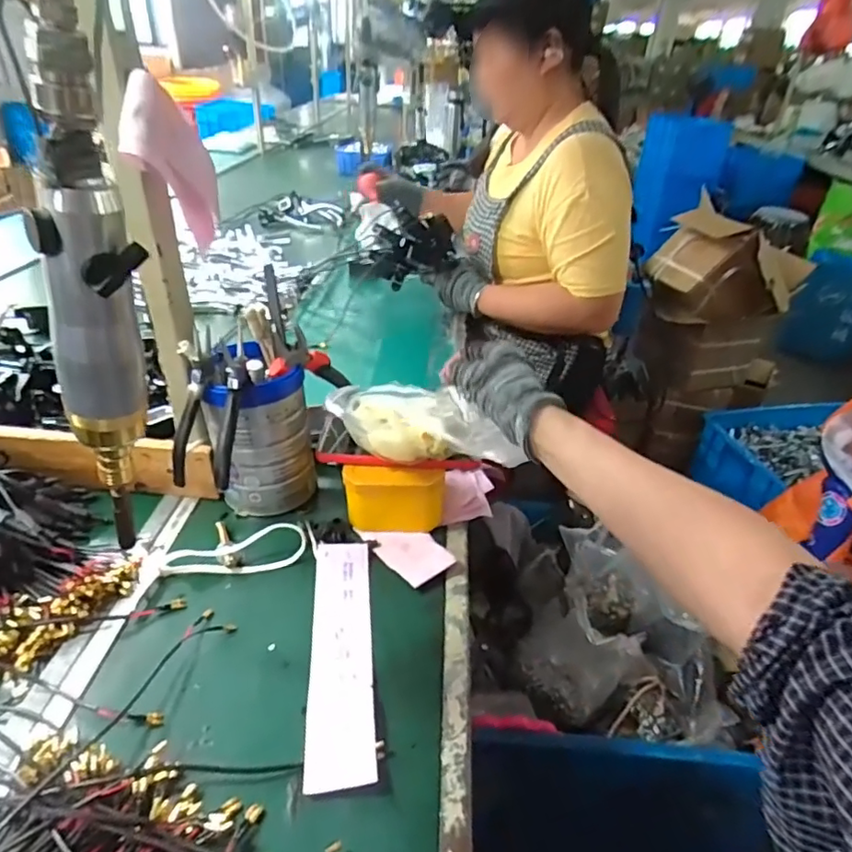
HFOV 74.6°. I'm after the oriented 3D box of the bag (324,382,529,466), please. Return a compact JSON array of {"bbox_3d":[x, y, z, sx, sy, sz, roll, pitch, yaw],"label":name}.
[{"bbox_3d":[-0.010,-0.005,0.513,0.198,0.086,0.046,11,33,30],"label":"bag"}]

